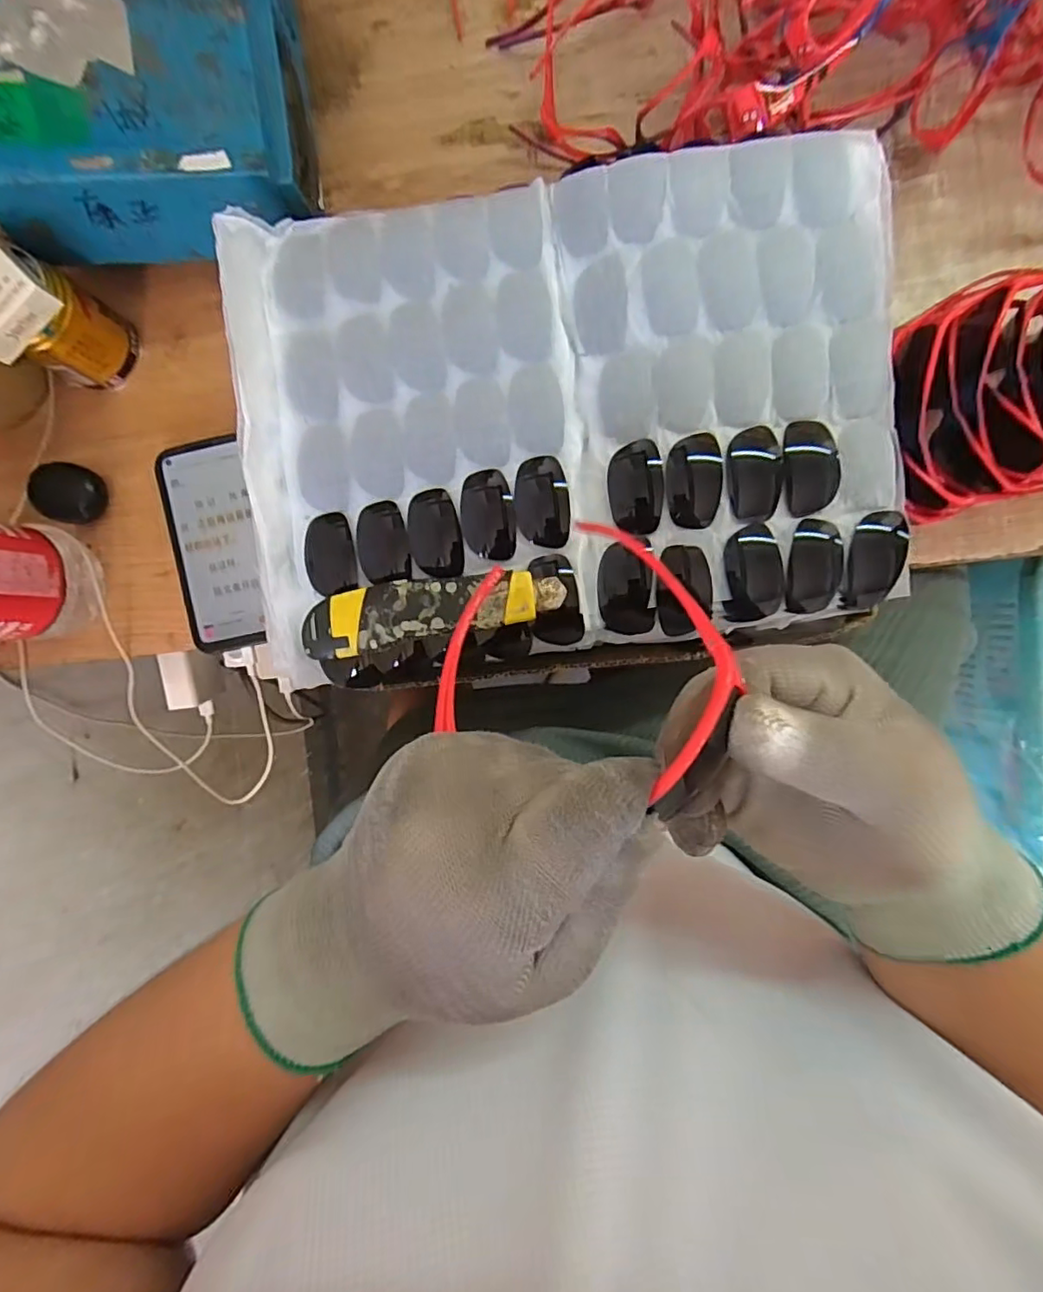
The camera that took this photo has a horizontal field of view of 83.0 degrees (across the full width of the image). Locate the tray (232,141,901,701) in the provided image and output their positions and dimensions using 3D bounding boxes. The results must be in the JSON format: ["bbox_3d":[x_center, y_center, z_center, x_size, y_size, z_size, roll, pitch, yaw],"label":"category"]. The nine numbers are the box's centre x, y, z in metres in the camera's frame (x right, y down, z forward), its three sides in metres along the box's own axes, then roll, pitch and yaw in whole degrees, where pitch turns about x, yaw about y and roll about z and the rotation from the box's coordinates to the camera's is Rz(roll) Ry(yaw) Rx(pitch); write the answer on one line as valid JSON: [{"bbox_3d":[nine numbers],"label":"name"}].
[{"bbox_3d":[0.029,-0.136,0.366,0.397,0.059,0.298,-5,92,4],"label":"tray"}]

